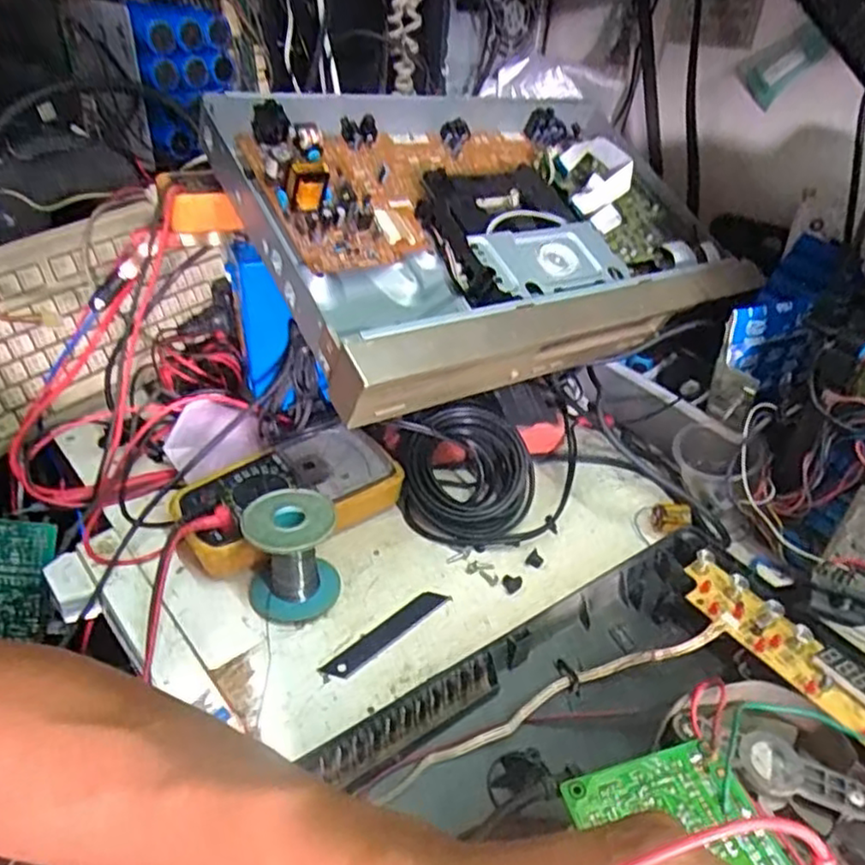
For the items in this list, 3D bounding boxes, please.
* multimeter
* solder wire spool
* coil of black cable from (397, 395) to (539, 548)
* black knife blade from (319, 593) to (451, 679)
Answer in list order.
[{"bbox_3d":[-0.112,0.050,0.518,0.162,0.053,0.087,-23,44,-30],"label":"multimeter"},{"bbox_3d":[-0.097,0.085,0.462,0.059,0.071,0.058,-6,38,-12],"label":"solder wire spool"},{"bbox_3d":[0.028,0.033,0.551,0.103,0.034,0.121,2,76,3],"label":"coil of black cable"},{"bbox_3d":[-0.031,0.138,0.462,0.100,0.004,0.018,-28,47,-35],"label":"black knife blade"}]

